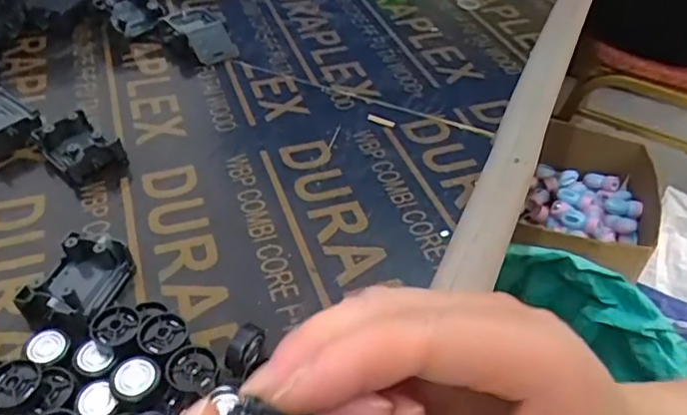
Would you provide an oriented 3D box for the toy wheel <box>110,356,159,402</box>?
[{"bbox_3d":[-0.099,0.083,0.275,0.021,0.013,0.019,-16,48,-19],"label":"toy wheel"}]

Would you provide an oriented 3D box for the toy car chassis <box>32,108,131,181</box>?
[{"bbox_3d":[-0.183,-0.043,0.403,0.051,0.022,0.040,32,51,26],"label":"toy car chassis"}]

